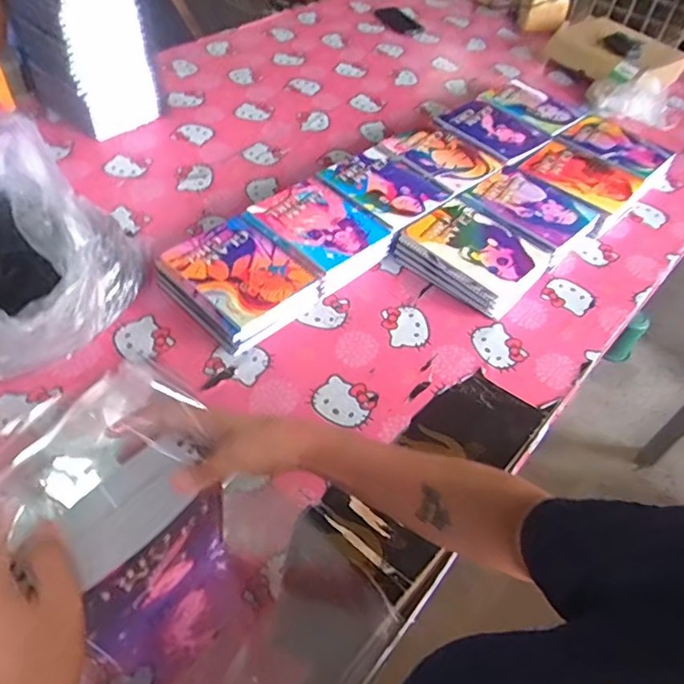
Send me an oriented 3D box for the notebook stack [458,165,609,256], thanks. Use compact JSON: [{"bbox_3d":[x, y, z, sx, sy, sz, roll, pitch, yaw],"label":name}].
[{"bbox_3d":[0.340,-0.233,1.011,0.201,0.054,0.182,36,55,23],"label":"notebook stack"}]

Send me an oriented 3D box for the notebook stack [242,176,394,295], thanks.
[{"bbox_3d":[-0.035,-0.178,0.928,0.166,0.053,0.220,-35,61,-30],"label":"notebook stack"}]

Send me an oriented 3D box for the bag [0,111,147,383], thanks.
[{"bbox_3d":[-0.425,-0.096,0.702,0.254,0.237,0.256,2,49,-4],"label":"bag"}]

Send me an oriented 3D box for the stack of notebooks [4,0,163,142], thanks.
[{"bbox_3d":[-0.500,-0.592,1.066,0.181,0.305,0.248,-35,60,-30],"label":"stack of notebooks"}]

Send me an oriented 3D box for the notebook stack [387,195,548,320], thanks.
[{"bbox_3d":[0.216,-0.141,0.921,0.211,0.052,0.176,37,56,24],"label":"notebook stack"}]

